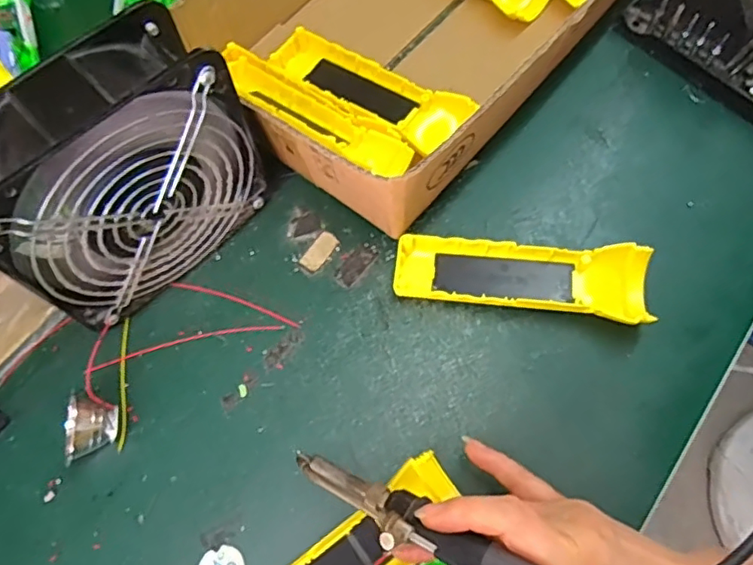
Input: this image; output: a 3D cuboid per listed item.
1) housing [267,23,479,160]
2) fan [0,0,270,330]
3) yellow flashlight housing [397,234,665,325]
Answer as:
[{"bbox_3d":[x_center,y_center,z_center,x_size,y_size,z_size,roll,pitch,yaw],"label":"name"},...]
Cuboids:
[{"bbox_3d":[-0.009,-0.138,0.416,0.161,0.035,0.054,31,73,12],"label":"housing"},{"bbox_3d":[-0.146,-0.058,0.329,0.063,0.145,0.146,42,76,15],"label":"fan"},{"bbox_3d":[0.095,-0.006,0.372,0.160,0.029,0.048,9,70,5],"label":"yellow flashlight housing"}]

